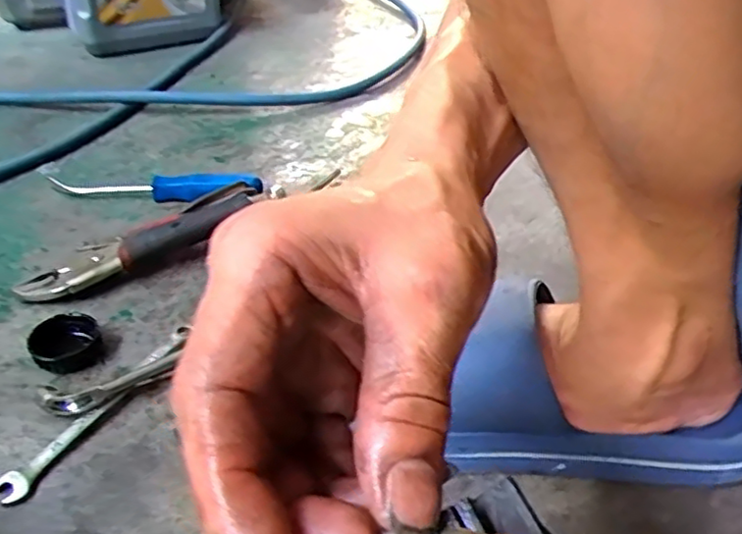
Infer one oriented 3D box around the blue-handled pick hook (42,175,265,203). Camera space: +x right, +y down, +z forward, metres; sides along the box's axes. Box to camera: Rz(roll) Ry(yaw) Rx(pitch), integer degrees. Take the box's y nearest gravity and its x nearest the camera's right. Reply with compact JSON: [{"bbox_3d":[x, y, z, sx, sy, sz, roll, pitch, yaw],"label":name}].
[{"bbox_3d":[-0.201,-0.073,0.608,0.199,0.028,0.032,2,38,0],"label":"blue-handled pick hook"}]

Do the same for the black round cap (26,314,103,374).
[{"bbox_3d":[-0.212,0.053,0.453,0.044,0.018,0.046,1,38,-1],"label":"black round cap"}]

